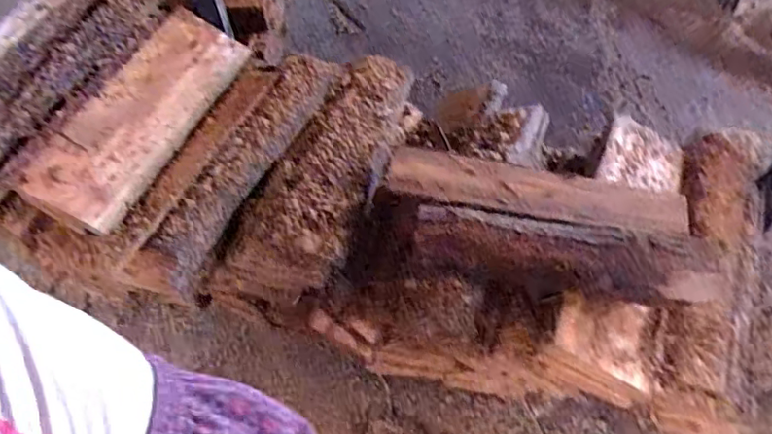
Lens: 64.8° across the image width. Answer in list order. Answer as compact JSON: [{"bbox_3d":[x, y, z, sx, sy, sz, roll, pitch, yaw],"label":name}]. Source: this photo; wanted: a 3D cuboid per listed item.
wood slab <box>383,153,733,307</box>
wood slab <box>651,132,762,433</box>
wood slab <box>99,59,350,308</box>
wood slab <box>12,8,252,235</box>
[{"bbox_3d":[0.261,0.015,0.986,0.534,0.077,0.219,8,56,10],"label":"wood slab"},{"bbox_3d":[0.556,0.092,1.049,0.143,0.152,0.551,15,60,14],"label":"wood slab"},{"bbox_3d":[-0.277,-0.095,1.067,0.155,0.064,0.522,33,72,-1],"label":"wood slab"},{"bbox_3d":[-0.435,-0.200,1.101,0.195,0.035,0.500,22,60,18],"label":"wood slab"}]

